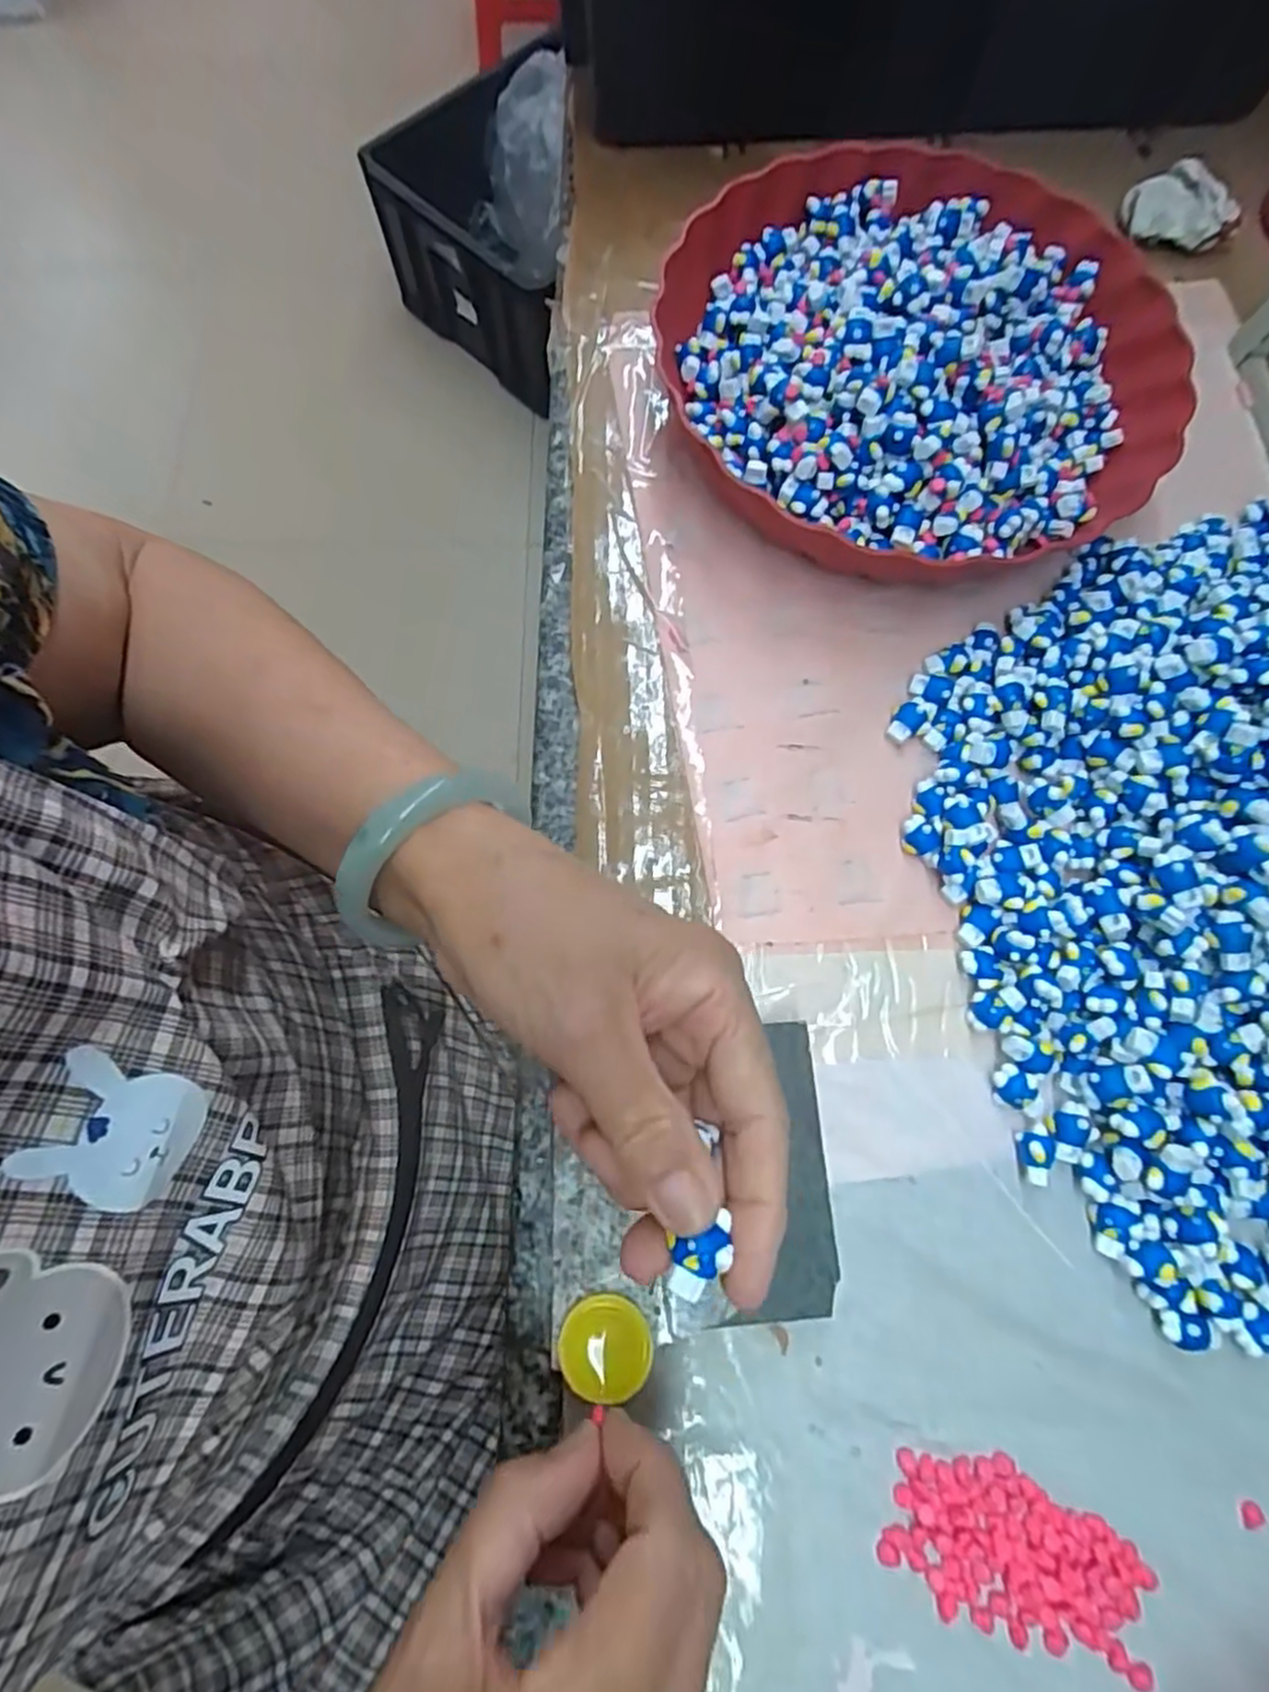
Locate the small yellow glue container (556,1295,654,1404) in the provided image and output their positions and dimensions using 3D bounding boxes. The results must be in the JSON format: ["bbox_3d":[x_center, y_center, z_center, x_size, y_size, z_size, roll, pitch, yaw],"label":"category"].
[{"bbox_3d":[-0.009,0.156,0.225,0.028,0.004,0.027,4,73,0],"label":"small yellow glue container"}]

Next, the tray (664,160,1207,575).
[{"bbox_3d":[0.134,-0.233,0.349,0.237,0.051,0.225,-23,75,-8],"label":"tray"}]

